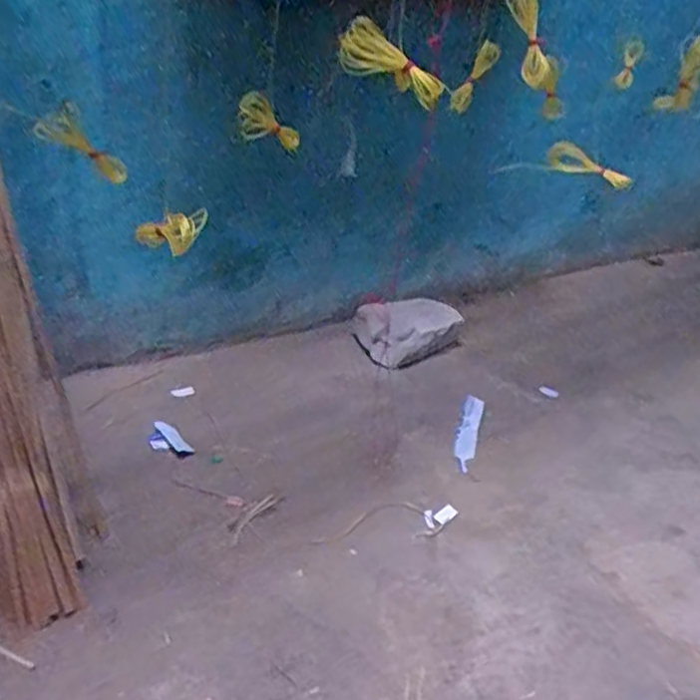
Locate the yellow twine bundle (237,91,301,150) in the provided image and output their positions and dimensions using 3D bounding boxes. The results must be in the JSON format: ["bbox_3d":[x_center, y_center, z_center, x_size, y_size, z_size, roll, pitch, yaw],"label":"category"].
[{"bbox_3d":[-0.091,-0.248,0.778,0.032,0.046,0.121,19,3,23],"label":"yellow twine bundle"}]

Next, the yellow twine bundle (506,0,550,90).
[{"bbox_3d":[0.170,-0.297,0.656,0.035,0.101,0.029,-11,-1,-23],"label":"yellow twine bundle"}]

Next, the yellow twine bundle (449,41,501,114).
[{"bbox_3d":[0.165,-0.362,0.925,0.038,0.092,0.027,26,11,-43],"label":"yellow twine bundle"}]

